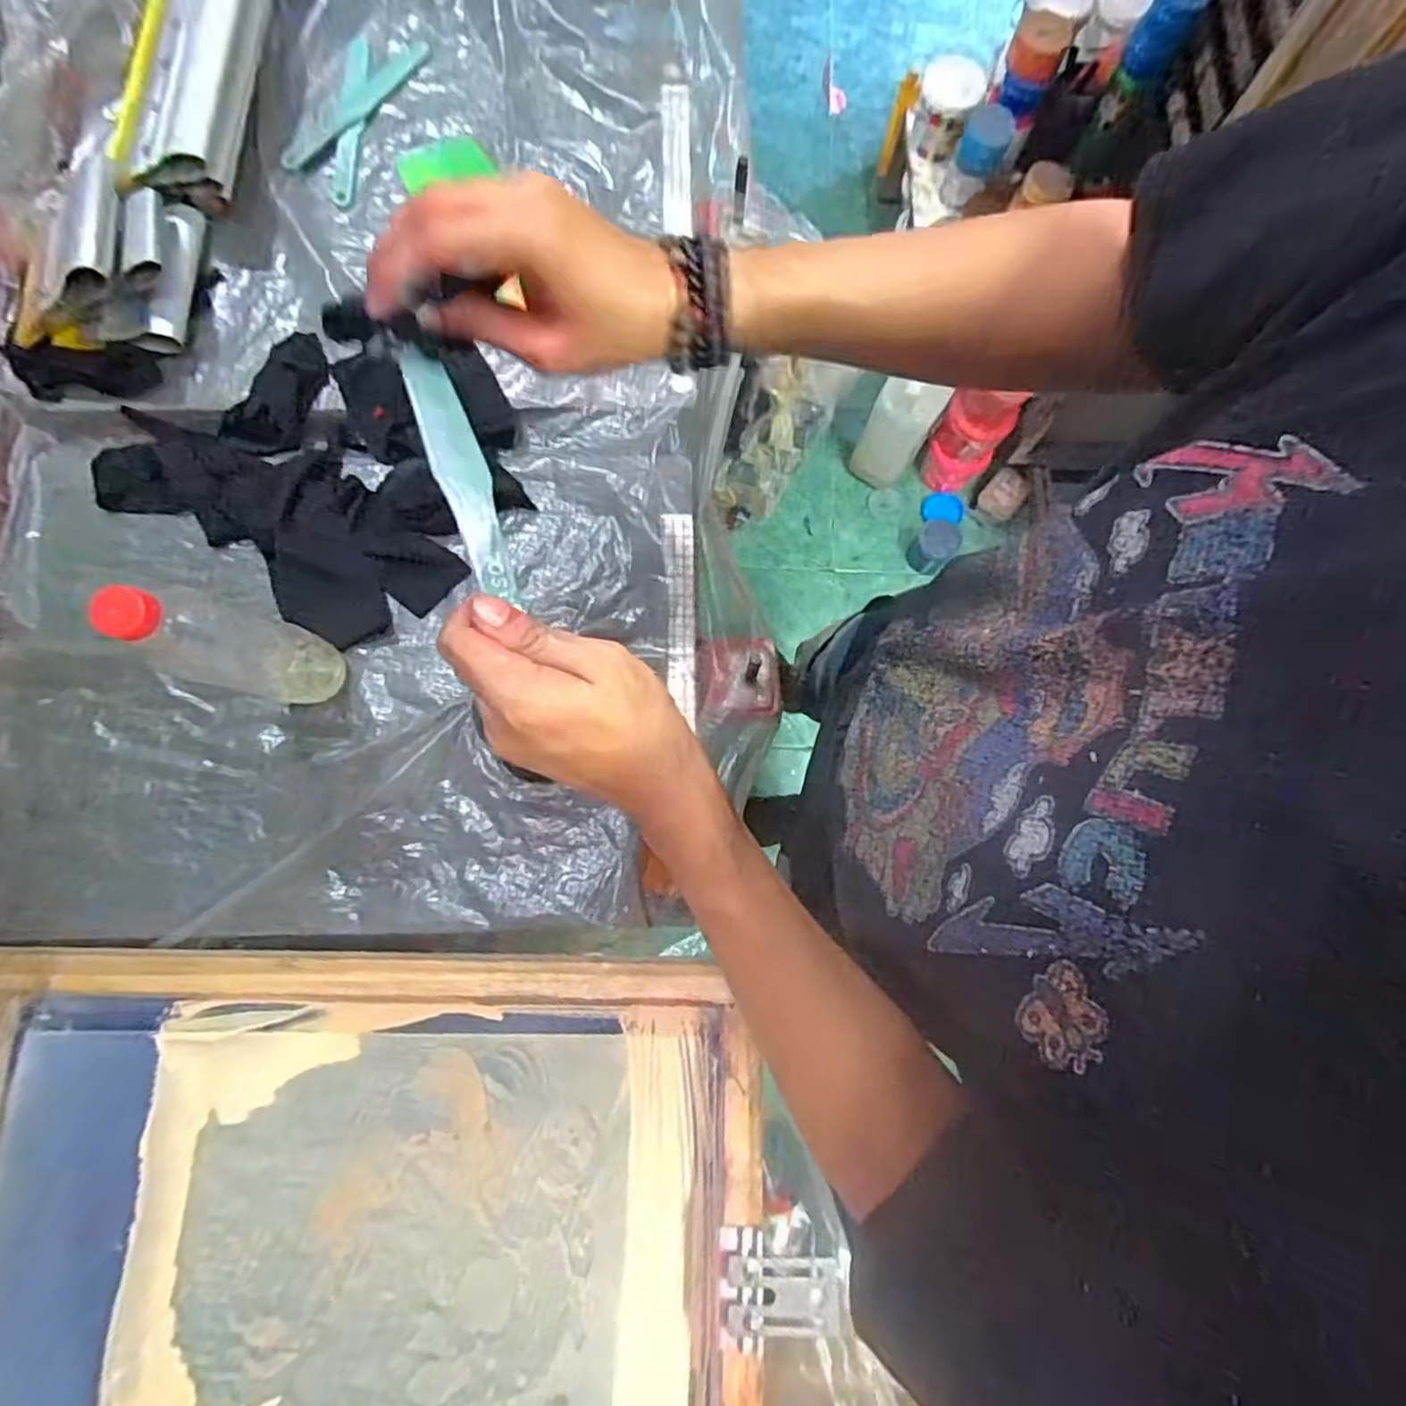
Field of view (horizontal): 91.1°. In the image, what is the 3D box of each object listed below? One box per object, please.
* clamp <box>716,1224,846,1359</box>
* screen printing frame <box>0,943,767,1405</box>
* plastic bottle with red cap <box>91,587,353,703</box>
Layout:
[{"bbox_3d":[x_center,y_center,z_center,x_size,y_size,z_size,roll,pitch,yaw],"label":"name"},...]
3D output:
[{"bbox_3d":[0.058,0.439,0.512,0.092,0.016,0.073,6,72,-4],"label":"clamp"},{"bbox_3d":[-0.276,0.432,0.537,0.626,0.055,0.451,1,79,0],"label":"screen printing frame"},{"bbox_3d":[-0.362,-0.050,0.530,0.063,0.223,0.058,0,79,0],"label":"plastic bottle with red cap"}]

